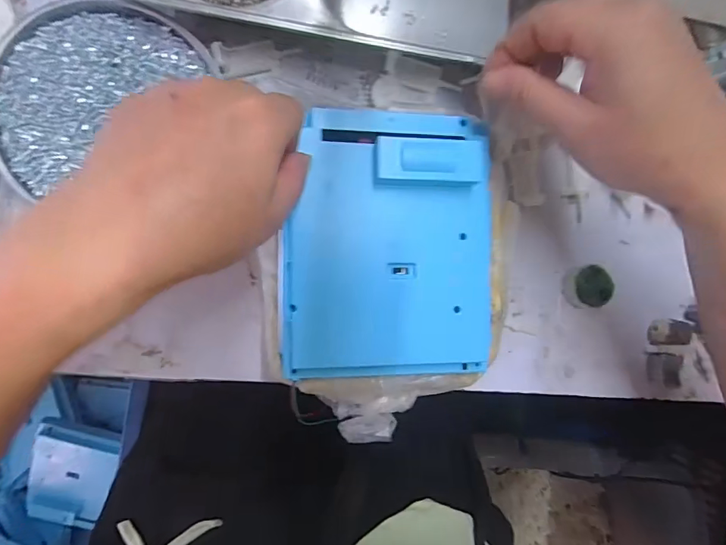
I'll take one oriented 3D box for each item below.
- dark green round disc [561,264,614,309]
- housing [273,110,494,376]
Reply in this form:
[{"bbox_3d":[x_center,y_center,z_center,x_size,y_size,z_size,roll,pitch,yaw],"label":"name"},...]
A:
[{"bbox_3d":[0.170,0.010,0.346,0.031,0.018,0.030,0,93,-9],"label":"dark green round disc"},{"bbox_3d":[0.017,-0.015,0.271,0.130,0.030,0.158,-2,93,-9],"label":"housing"}]

